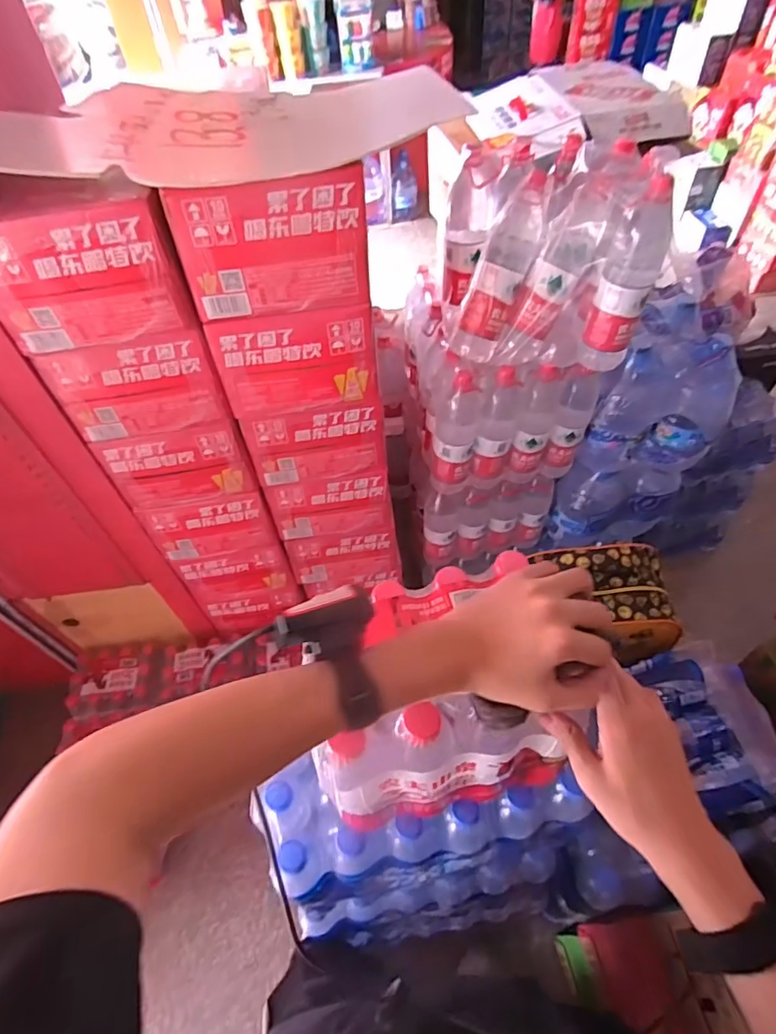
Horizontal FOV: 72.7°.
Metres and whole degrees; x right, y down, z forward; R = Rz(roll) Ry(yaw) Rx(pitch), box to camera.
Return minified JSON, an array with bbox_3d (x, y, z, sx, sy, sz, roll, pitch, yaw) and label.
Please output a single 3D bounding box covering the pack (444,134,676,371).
[{"bbox_3d":[0.283,-0.474,0.978,0.350,0.304,0.238,1,52,6],"label":"pack"}]

